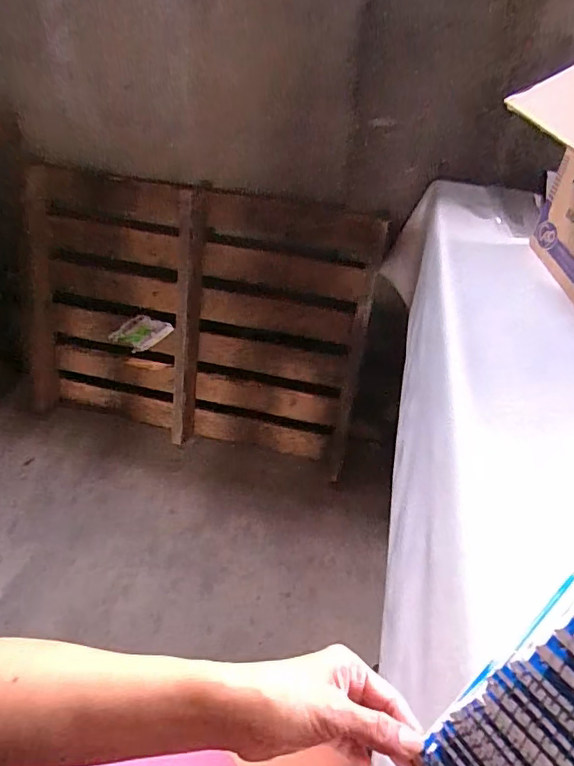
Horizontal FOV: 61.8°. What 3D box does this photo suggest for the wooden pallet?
[{"bbox_3d":[-0.263,-0.170,1.331,0.933,0.685,0.075,10,25,6],"label":"wooden pallet"}]

